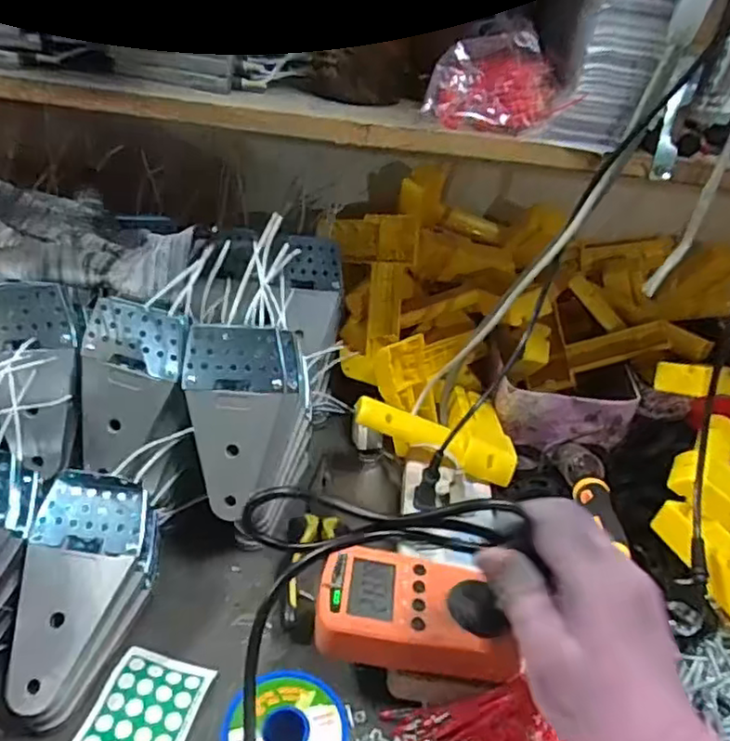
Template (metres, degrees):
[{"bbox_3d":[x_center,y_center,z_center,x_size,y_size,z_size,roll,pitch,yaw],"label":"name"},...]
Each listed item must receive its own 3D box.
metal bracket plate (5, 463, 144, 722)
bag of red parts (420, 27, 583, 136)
[{"bbox_3d":[-0.185,0.134,0.396,0.068,0.014,0.141,8,60,1],"label":"metal bracket plate"},{"bbox_3d":[0.096,-0.207,0.455,0.098,0.062,0.039,7,34,0],"label":"bag of red parts"}]

